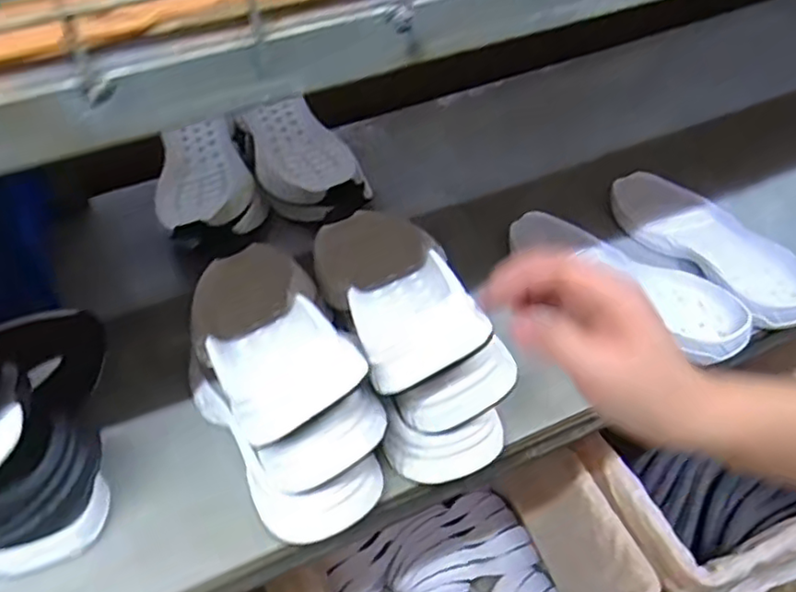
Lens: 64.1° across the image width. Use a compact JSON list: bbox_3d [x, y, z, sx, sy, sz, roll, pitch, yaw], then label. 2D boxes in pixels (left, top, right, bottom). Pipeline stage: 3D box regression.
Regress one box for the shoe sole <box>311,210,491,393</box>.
[{"bbox_3d":[-0.002,-0.012,0.562,0.113,0.043,0.294,-14,28,-11],"label":"shoe sole"}]

